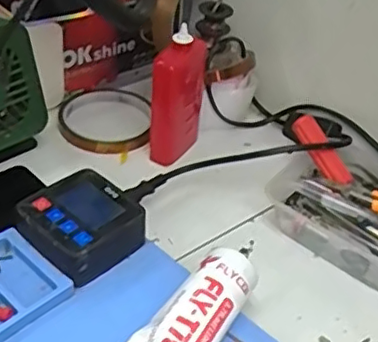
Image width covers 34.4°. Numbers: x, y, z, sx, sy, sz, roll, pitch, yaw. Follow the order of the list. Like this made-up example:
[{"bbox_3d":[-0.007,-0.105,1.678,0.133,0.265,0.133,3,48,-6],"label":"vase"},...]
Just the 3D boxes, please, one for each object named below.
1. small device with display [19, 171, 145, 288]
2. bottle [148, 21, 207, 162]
[{"bbox_3d":[-0.079,0.036,0.433,0.071,0.031,0.075,34,46,28],"label":"small device with display"},{"bbox_3d":[-0.008,-0.066,0.520,0.034,0.107,0.055,14,40,8],"label":"bottle"}]

